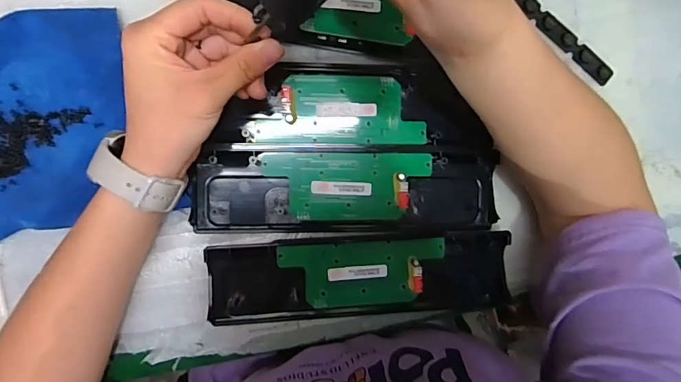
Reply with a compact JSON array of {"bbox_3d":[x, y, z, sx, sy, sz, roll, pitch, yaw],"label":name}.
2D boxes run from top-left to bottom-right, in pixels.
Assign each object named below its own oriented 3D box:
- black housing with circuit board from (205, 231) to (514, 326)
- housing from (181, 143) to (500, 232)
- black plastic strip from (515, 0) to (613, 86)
[{"bbox_3d":[0.018,0.072,0.357,0.243,0.017,0.067,-2,92,-7],"label":"black housing with circuit board"},{"bbox_3d":[0.006,-0.002,0.355,0.244,0.018,0.069,0,92,-7],"label":"housing"},{"bbox_3d":[0.189,-0.136,0.375,0.122,0.006,0.020,38,87,-6],"label":"black plastic strip"}]

